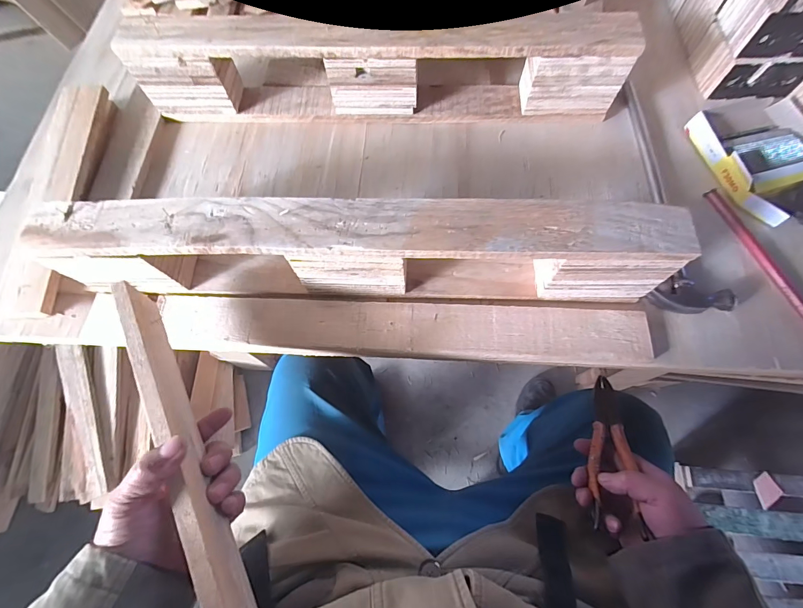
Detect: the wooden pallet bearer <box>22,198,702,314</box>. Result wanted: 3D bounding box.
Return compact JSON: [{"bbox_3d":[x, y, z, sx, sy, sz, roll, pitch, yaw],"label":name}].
[{"bbox_3d":[-0.062,-0.055,0.418,0.684,0.121,0.076,1,68,2],"label":"wooden pallet bearer"}]

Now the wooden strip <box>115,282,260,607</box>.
[{"bbox_3d":[-0.195,0.128,0.345,0.013,0.063,0.340,-28,70,-10],"label":"wooden strip"}]

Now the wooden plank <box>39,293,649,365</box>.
[{"bbox_3d":[-0.076,0.025,0.459,0.705,0.029,0.073,2,68,2],"label":"wooden plank"}]

